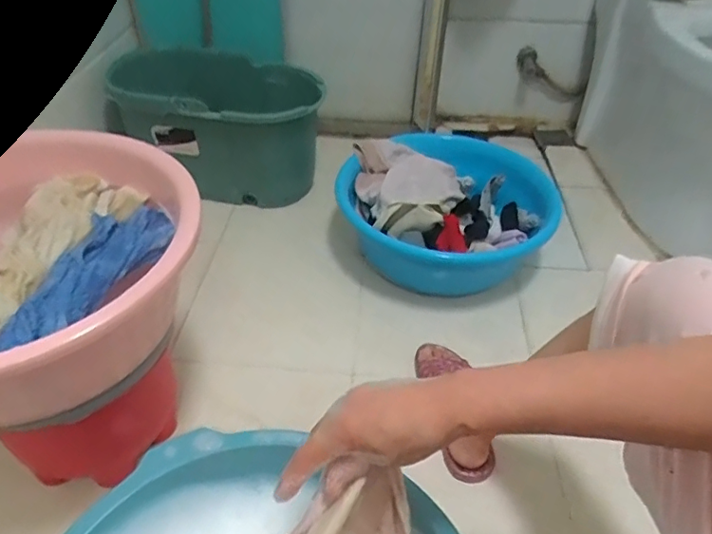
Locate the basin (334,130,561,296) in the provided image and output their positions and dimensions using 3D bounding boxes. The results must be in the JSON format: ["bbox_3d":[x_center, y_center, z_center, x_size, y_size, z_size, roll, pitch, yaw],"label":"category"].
[{"bbox_3d":[0.153,-0.100,1.017,0.369,0.155,0.360,1,42,0],"label":"basin"}]

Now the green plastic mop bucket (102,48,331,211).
[{"bbox_3d":[-0.295,-0.281,1.154,0.425,0.272,0.178,4,42,2],"label":"green plastic mop bucket"}]

